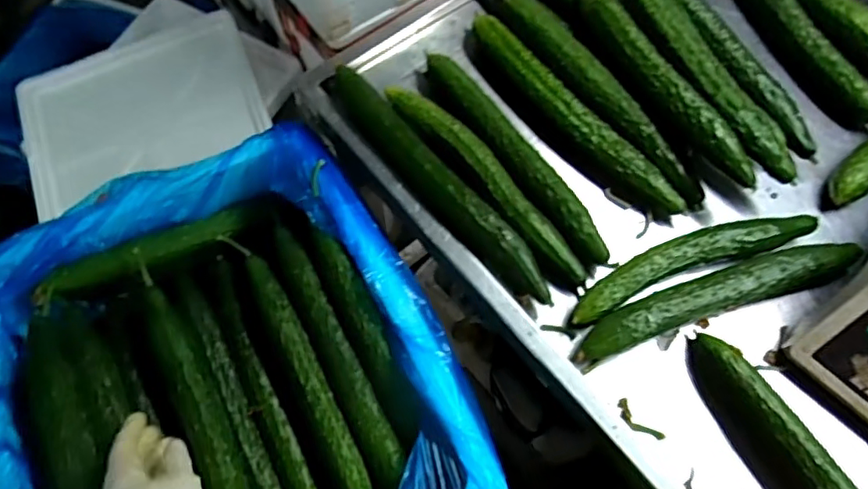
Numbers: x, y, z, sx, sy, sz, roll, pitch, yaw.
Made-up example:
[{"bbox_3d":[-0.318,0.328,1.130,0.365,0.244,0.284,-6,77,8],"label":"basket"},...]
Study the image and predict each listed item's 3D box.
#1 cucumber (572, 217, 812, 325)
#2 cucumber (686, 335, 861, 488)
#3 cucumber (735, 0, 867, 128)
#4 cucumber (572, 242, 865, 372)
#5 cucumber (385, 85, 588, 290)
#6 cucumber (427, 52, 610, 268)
[{"bbox_3d":[0.240,0.013,0.538,0.245,0.031,0.040,-19,69,-10],"label":"cucumber"},{"bbox_3d":[0.284,0.165,0.473,0.043,0.038,0.201,-27,67,-13],"label":"cucumber"},{"bbox_3d":[0.399,-0.241,0.637,0.033,0.046,0.272,-21,70,-10],"label":"cucumber"},{"bbox_3d":[0.256,0.049,0.527,0.269,0.044,0.041,-17,69,-9],"label":"cucumber"},{"bbox_3d":[0.053,-0.062,0.560,0.036,0.036,0.261,-38,73,-16],"label":"cucumber"},{"bbox_3d":[0.079,-0.092,0.575,0.042,0.043,0.277,-30,72,-14],"label":"cucumber"}]

